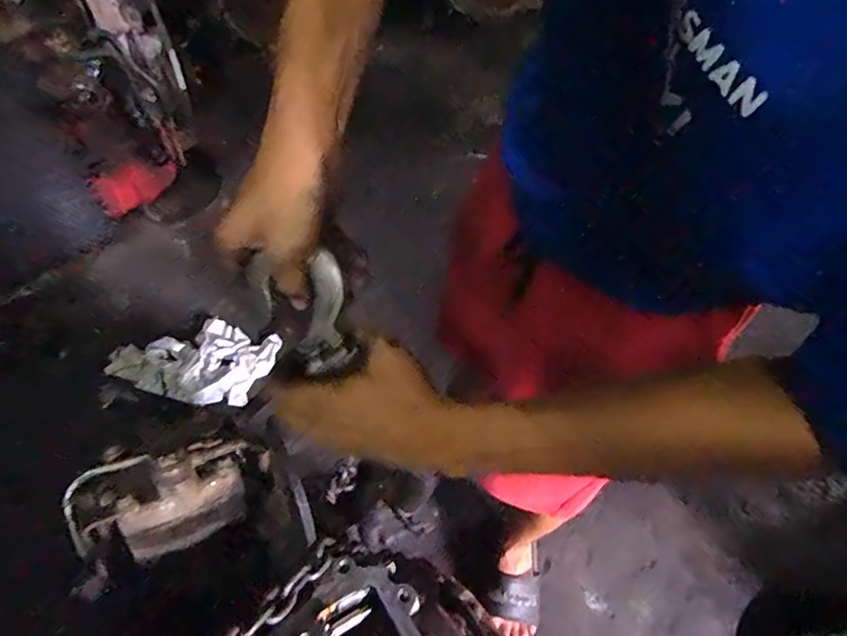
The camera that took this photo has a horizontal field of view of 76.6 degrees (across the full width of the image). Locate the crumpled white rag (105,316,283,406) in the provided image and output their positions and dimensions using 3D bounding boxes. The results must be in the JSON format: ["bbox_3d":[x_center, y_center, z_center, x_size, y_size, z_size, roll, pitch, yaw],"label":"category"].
[{"bbox_3d":[-0.603,0.105,1.427,0.372,0.062,0.288,16,51,10],"label":"crumpled white rag"}]

